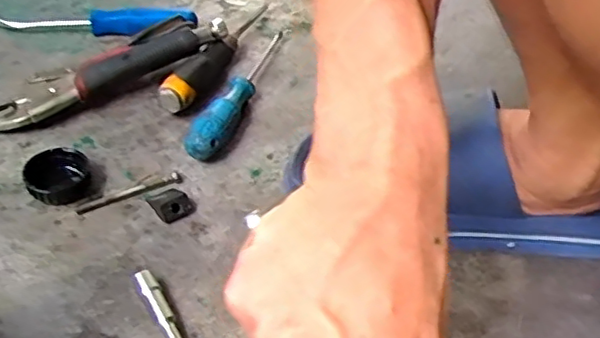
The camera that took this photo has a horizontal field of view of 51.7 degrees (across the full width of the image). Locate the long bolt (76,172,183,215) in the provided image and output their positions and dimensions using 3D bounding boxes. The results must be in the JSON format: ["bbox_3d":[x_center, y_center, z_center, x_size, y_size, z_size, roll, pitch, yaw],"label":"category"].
[{"bbox_3d":[-0.124,0.018,0.456,0.077,0.004,0.009,-20,48,-25],"label":"long bolt"}]

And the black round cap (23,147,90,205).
[{"bbox_3d":[-0.177,0.004,0.452,0.042,0.018,0.045,3,42,-2],"label":"black round cap"}]

